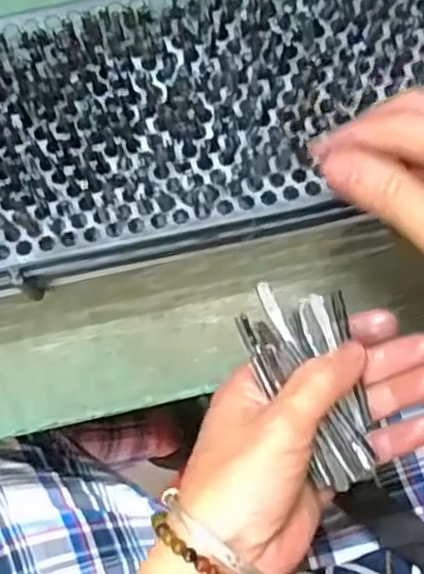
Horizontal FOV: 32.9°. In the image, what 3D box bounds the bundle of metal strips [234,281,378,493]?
[{"bbox_3d":[0.048,0.042,0.326,0.048,0.022,0.095,-22,81,-3],"label":"bundle of metal strips"}]

